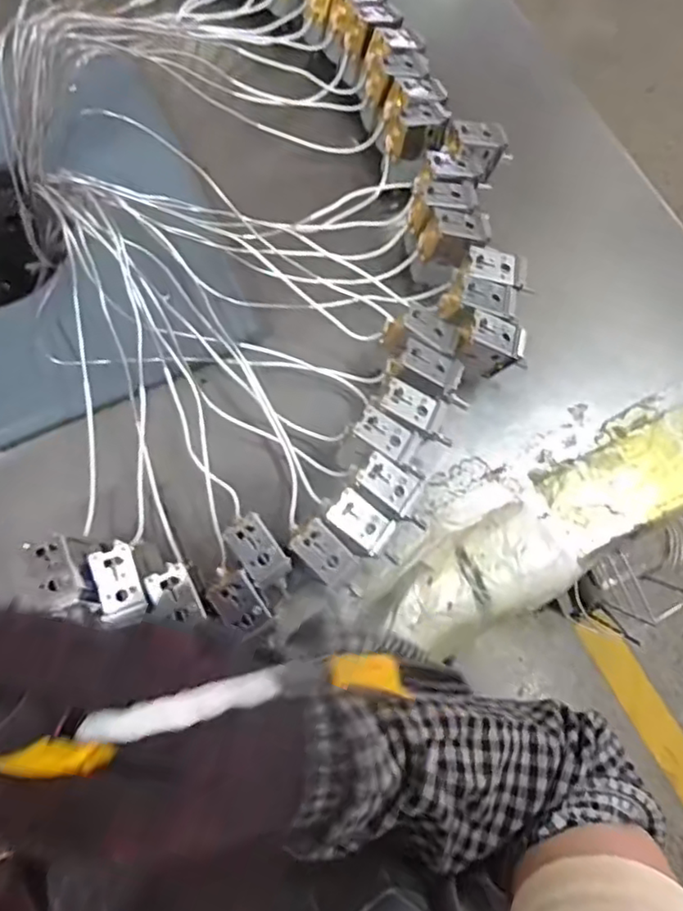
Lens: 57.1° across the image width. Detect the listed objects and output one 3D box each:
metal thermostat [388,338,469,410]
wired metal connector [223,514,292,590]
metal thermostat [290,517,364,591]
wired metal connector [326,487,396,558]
[{"bbox_3d":[0.057,-0.052,0.394,0.052,0.018,0.026,22,72,5],"label":"metal thermostat"},{"bbox_3d":[-0.046,0.055,0.352,0.024,0.010,0.042,-36,77,-13],"label":"wired metal connector"},{"bbox_3d":[-0.010,0.055,0.358,0.040,0.017,0.023,43,79,-10],"label":"metal thermostat"},{"bbox_3d":[0.011,0.038,0.361,0.036,0.012,0.023,35,74,9],"label":"wired metal connector"}]

